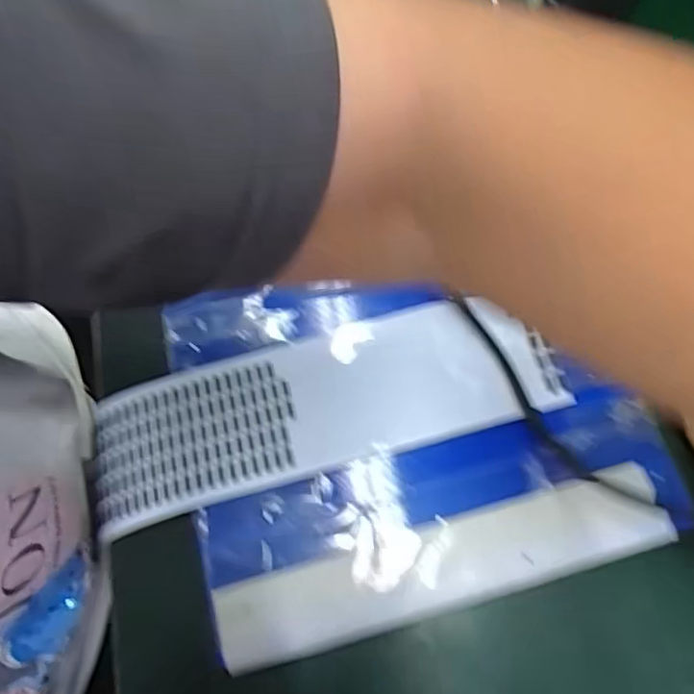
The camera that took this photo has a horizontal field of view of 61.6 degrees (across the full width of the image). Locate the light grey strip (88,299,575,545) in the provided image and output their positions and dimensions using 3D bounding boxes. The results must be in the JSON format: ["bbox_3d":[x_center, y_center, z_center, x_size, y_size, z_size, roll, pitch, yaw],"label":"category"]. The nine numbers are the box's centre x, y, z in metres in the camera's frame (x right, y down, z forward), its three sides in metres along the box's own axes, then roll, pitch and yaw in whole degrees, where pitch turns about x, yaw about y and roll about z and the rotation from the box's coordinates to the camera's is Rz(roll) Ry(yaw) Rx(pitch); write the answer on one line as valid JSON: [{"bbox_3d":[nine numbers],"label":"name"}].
[{"bbox_3d":[-0.015,0.026,0.272,0.218,0.008,0.065,-15,65,-3],"label":"light grey strip"}]

